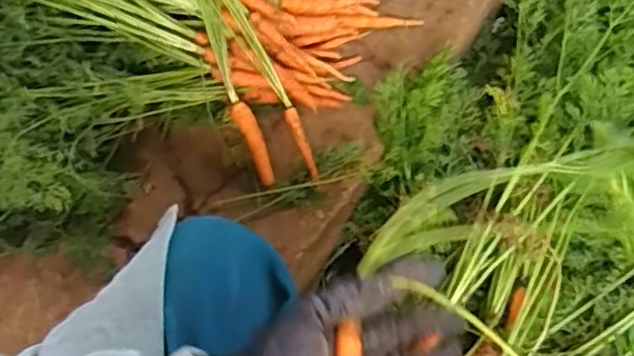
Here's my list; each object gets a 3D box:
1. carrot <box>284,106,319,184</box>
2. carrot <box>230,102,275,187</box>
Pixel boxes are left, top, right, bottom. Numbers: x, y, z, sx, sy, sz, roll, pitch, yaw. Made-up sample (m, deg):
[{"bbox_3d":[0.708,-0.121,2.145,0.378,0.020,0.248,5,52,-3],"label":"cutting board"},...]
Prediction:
[{"bbox_3d":[-0.015,-0.034,0.689,0.014,0.009,0.081,-23,93,-10],"label":"carrot"},{"bbox_3d":[-0.065,-0.035,0.682,0.021,0.013,0.089,-23,100,-11],"label":"carrot"}]

